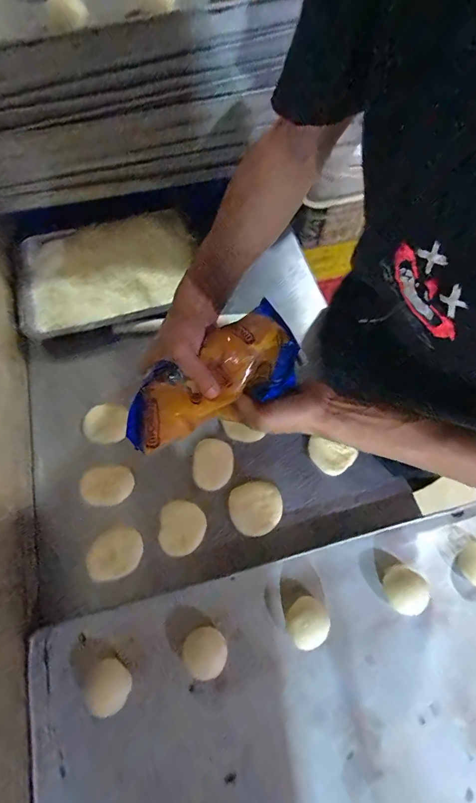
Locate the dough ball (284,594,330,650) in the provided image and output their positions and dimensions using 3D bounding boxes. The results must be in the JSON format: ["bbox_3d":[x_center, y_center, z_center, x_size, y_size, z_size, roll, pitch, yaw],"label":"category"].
[{"bbox_3d":[0.089,0.284,0.451,0.053,0.030,0.051,0,67,-1],"label":"dough ball"}]

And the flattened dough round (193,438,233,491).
[{"bbox_3d":[-0.039,0.095,0.534,0.059,0.016,0.074,3,67,1],"label":"flattened dough round"}]

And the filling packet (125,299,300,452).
[{"bbox_3d":[-0.017,-0.030,0.370,0.221,0.038,0.099,-35,72,-18],"label":"filling packet"}]

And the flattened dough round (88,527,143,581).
[{"bbox_3d":[-0.172,0.213,0.489,0.073,0.009,0.064,-11,68,-6],"label":"flattened dough round"}]

